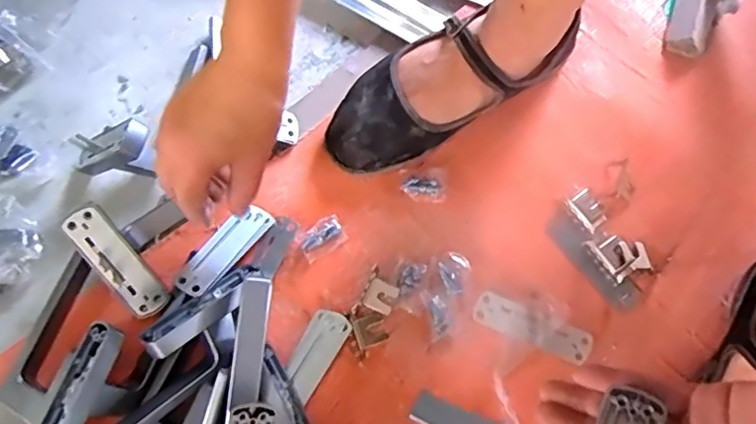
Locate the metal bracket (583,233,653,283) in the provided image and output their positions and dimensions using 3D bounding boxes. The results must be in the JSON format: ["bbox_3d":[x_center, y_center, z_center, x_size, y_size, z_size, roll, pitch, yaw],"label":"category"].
[{"bbox_3d":[0.206,0.035,0.484,0.042,0.010,0.042,-21,71,-9],"label":"metal bracket"}]

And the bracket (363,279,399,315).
[{"bbox_3d":[0.002,0.069,0.465,0.024,0.010,0.024,26,71,8],"label":"bracket"}]

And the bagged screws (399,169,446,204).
[{"bbox_3d":[0.040,-0.024,0.505,0.038,0.005,0.030,5,69,0],"label":"bagged screws"}]

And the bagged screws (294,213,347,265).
[{"bbox_3d":[-0.048,0.021,0.488,0.040,0.007,0.027,-34,74,-13],"label":"bagged screws"}]

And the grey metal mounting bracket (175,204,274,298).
[{"bbox_3d":[-0.127,0.030,0.472,0.032,0.008,0.093,35,58,11],"label":"grey metal mounting bracket"}]

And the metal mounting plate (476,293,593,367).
[{"bbox_3d":[0.125,0.093,0.463,0.095,0.004,0.026,22,70,7],"label":"metal mounting plate"}]

